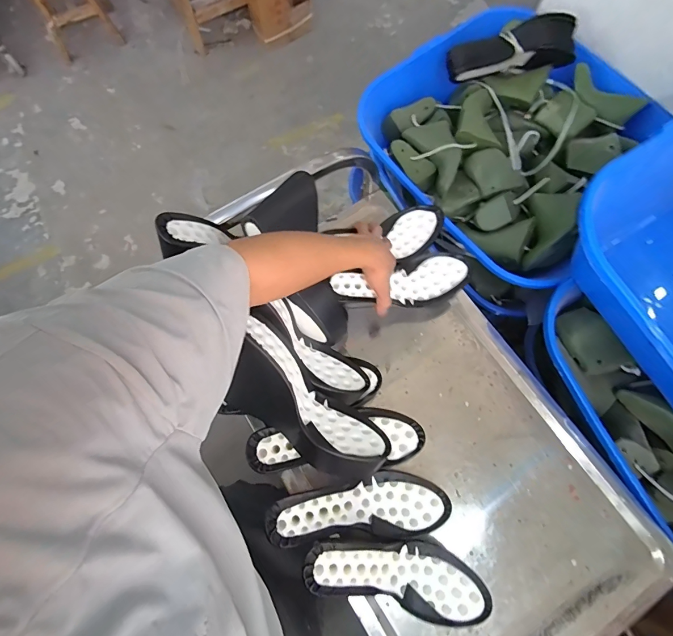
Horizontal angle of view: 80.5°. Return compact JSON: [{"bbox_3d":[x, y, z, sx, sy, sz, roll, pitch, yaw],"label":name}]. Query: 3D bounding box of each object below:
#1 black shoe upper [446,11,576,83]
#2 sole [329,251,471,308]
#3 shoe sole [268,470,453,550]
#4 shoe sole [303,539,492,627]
[{"bbox_3d":[0.374,-0.589,0.863,0.262,0.081,0.080,-7,71,-1],"label":"black shoe upper"},{"bbox_3d":[0.105,-0.058,0.663,0.234,0.070,0.082,-10,70,-23],"label":"sole"},{"bbox_3d":[0.030,0.264,0.549,0.255,0.062,0.087,4,69,-23],"label":"shoe sole"},{"bbox_3d":[0.078,0.338,0.517,0.254,0.068,0.089,22,71,-17],"label":"shoe sole"}]

